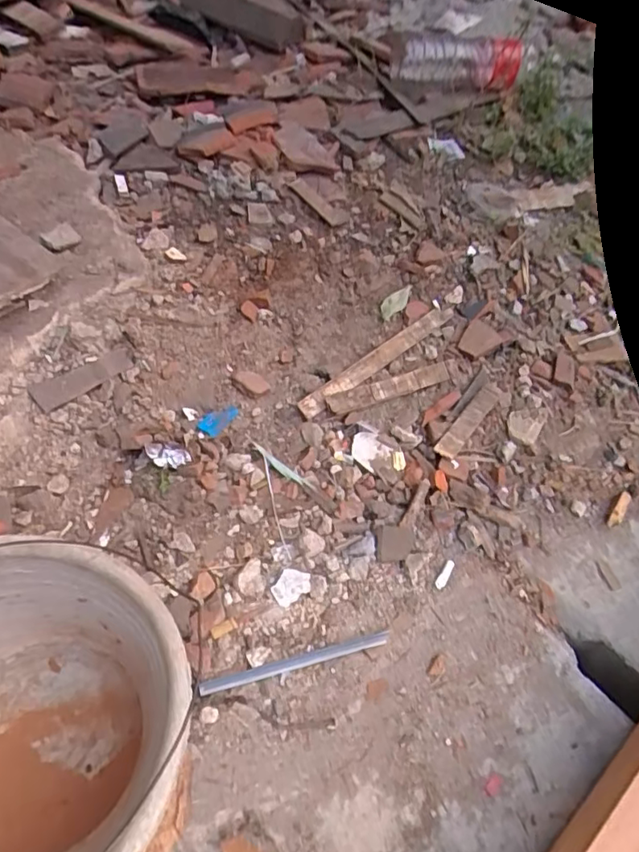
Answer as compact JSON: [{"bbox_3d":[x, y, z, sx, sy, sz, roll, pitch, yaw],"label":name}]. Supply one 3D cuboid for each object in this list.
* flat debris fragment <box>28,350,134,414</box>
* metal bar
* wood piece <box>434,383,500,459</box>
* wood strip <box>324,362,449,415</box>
[{"bbox_3d":[-0.270,-0.056,0.637,0.116,0.013,0.037,-36,64,-26],"label":"flat debris fragment"},{"bbox_3d":[-0.021,0.222,0.520,0.178,0.012,0.014,-11,56,-12],"label":"metal bar"},{"bbox_3d":[0.189,-0.009,0.693,0.023,0.008,0.141,34,59,18],"label":"wood piece"},{"bbox_3d":[0.091,-0.048,0.697,0.179,0.009,0.025,-18,85,-26],"label":"wood strip"}]

